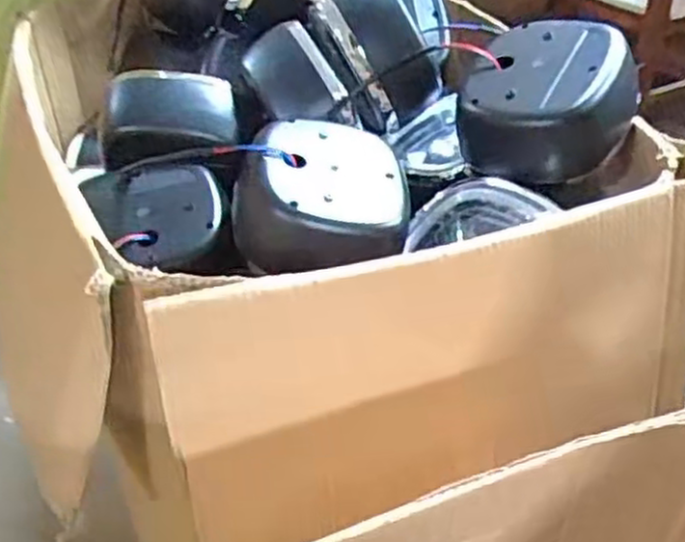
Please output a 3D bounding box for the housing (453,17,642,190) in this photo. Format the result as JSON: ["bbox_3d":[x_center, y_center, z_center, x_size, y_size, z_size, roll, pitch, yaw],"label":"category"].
[{"bbox_3d":[0.170,-0.145,0.644,0.124,0.065,0.141,25,69,36],"label":"housing"}]

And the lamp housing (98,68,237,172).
[{"bbox_3d":[-0.164,-0.147,0.712,0.125,0.064,0.075,-6,38,-10],"label":"lamp housing"}]

